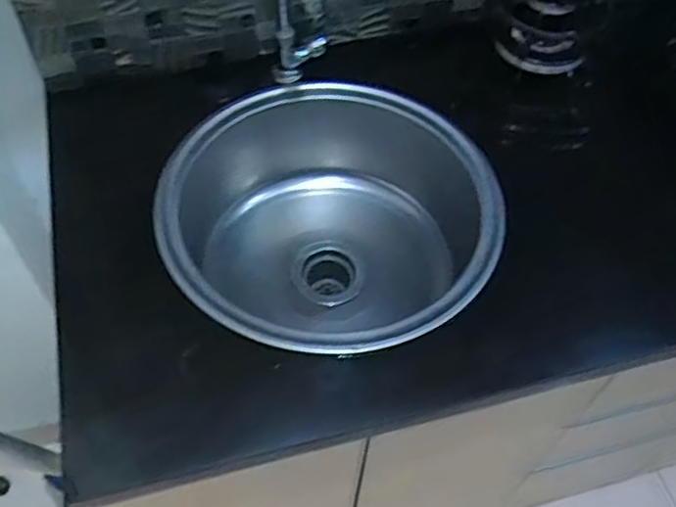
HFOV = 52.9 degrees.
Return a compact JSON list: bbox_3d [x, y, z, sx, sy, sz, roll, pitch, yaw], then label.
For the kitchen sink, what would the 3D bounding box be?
[{"bbox_3d":[-0.012,-0.008,0.926,0.401,0.226,0.411,1,55,-2],"label":"kitchen sink"}]

